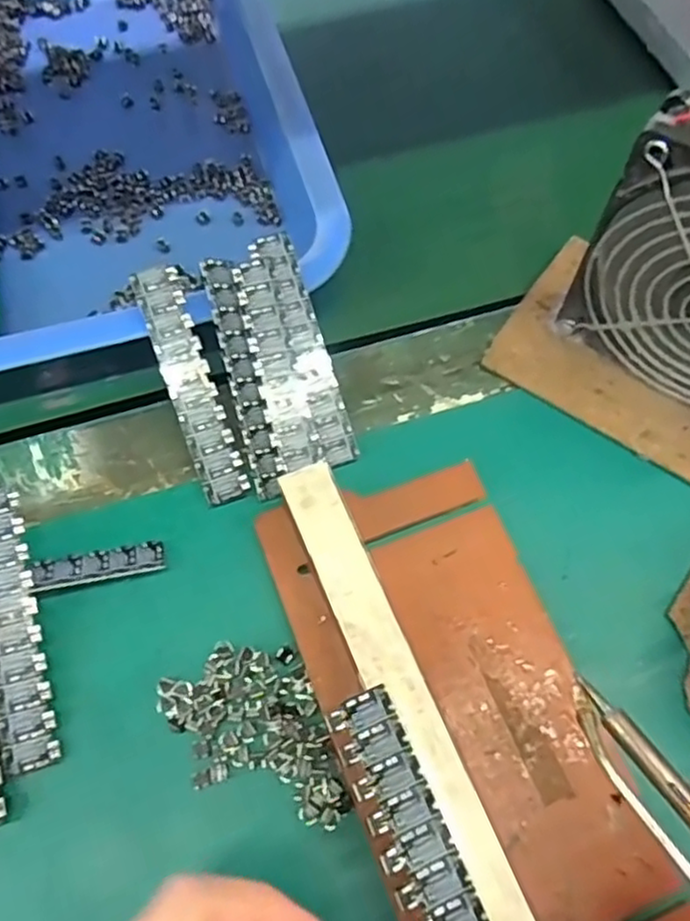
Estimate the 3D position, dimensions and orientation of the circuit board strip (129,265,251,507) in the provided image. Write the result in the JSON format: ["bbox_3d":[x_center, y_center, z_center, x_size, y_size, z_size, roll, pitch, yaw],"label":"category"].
[{"bbox_3d":[-0.069,-0.034,0.307,0.020,0.004,0.108,-20,90,-8],"label":"circuit board strip"}]

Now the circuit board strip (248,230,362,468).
[{"bbox_3d":[-0.018,-0.051,0.314,0.018,0.004,0.109,-18,88,-7],"label":"circuit board strip"}]

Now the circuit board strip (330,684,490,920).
[{"bbox_3d":[0.026,0.127,0.216,0.023,0.004,0.107,-21,67,-10],"label":"circuit board strip"}]

